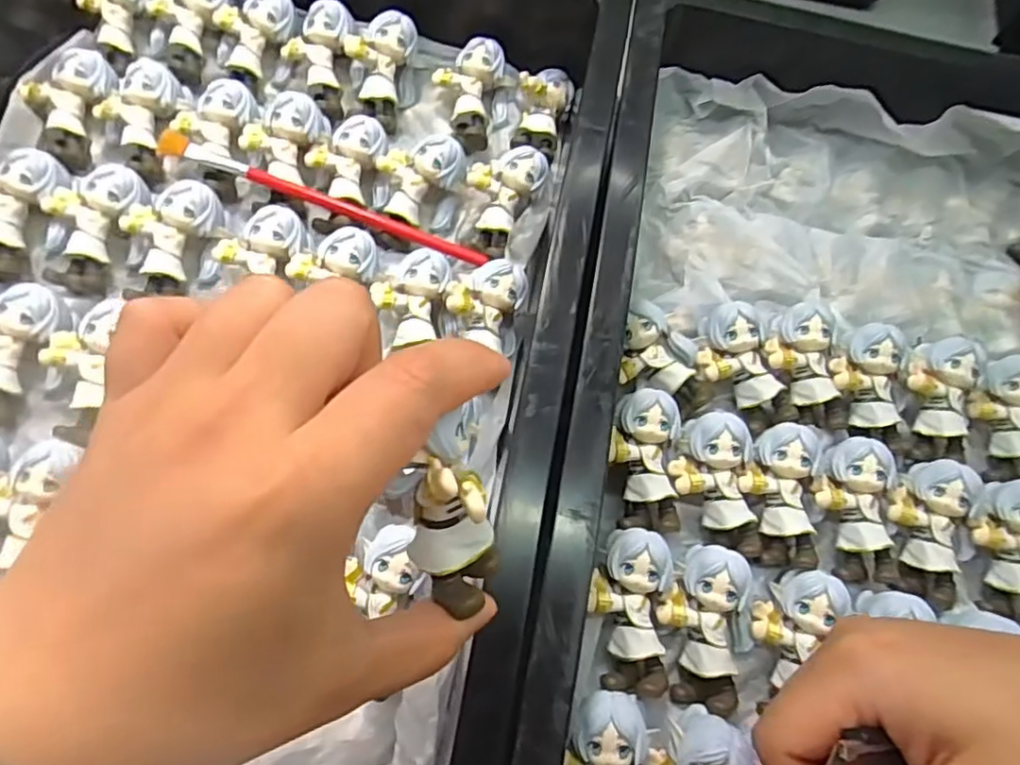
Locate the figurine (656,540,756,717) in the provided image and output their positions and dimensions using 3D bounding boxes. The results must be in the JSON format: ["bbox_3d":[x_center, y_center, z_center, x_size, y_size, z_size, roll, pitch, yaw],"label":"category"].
[{"bbox_3d":[0.082,0.101,0.264,0.038,0.022,0.061,4,84,-2],"label":"figurine"}]

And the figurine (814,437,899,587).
[{"bbox_3d":[0.154,0.057,0.283,0.033,0.021,0.063,-1,81,-4],"label":"figurine"}]

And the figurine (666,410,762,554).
[{"bbox_3d":[0.092,0.045,0.281,0.036,0.021,0.060,-12,87,-9],"label":"figurine"}]

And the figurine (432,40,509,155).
[{"bbox_3d":[-0.021,-0.156,0.345,0.039,0.026,0.054,4,69,-4],"label":"figurine"}]

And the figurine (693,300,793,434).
[{"bbox_3d":[0.110,-0.006,0.306,0.033,0.026,0.060,-27,90,-14],"label":"figurine"}]

